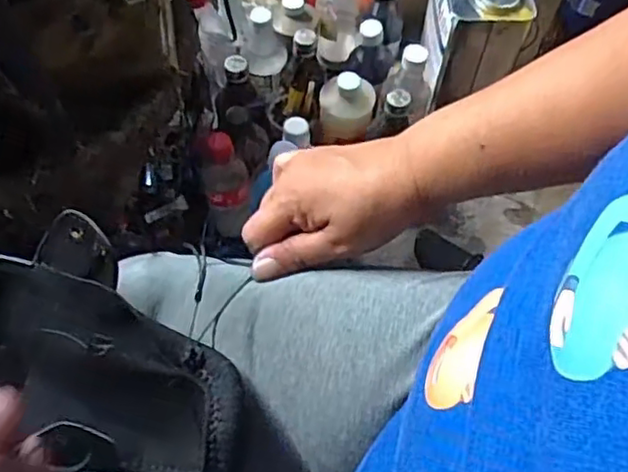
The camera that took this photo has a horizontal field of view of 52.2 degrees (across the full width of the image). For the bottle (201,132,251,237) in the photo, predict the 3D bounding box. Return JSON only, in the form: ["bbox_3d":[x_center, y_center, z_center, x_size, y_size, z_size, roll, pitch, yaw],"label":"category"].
[{"bbox_3d":[-0.110,-0.062,0.806,0.056,0.176,0.051,-13,61,-9],"label":"bottle"}]

